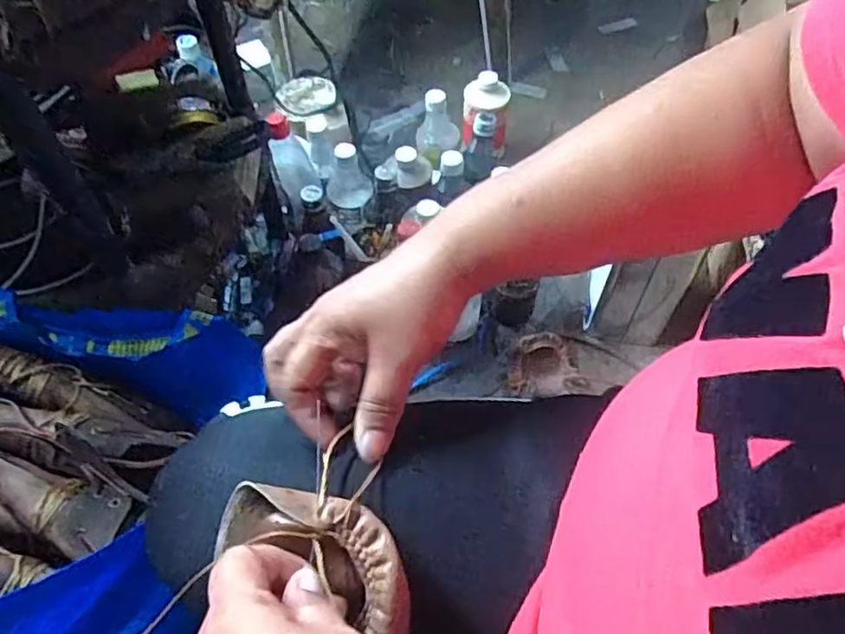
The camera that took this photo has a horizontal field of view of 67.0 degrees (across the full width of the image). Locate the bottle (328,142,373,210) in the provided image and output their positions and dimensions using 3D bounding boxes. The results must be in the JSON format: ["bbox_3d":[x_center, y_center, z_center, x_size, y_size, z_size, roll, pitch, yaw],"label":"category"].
[{"bbox_3d":[-0.106,-0.204,0.903,0.059,0.088,0.051,-10,56,-6],"label":"bottle"}]

